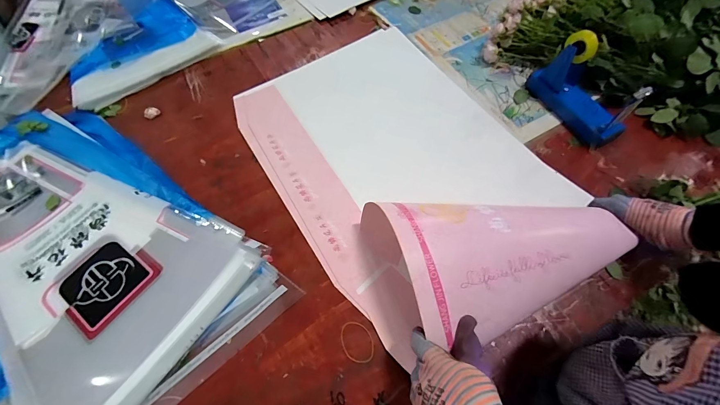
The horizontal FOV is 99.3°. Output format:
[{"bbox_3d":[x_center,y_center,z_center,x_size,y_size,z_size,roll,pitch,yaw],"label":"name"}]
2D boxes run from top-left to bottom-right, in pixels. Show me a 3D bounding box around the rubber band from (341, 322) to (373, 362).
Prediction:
[{"bbox_3d":[-0.005,0.208,0.458,0.046,0.004,0.059,-12,62,-4],"label":"rubber band"}]

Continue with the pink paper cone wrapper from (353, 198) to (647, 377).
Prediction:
[{"bbox_3d":[0.212,0.079,0.448,0.416,0.126,0.198,-15,60,-5],"label":"pink paper cone wrapper"}]

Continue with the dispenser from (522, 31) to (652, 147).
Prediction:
[{"bbox_3d":[0.438,-0.225,0.589,0.071,0.130,0.201,-24,64,-10],"label":"dispenser"}]

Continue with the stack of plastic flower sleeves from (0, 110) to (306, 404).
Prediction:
[{"bbox_3d":[-0.484,0.053,0.533,0.712,0.072,0.375,37,68,21],"label":"stack of plastic flower sleeves"}]

